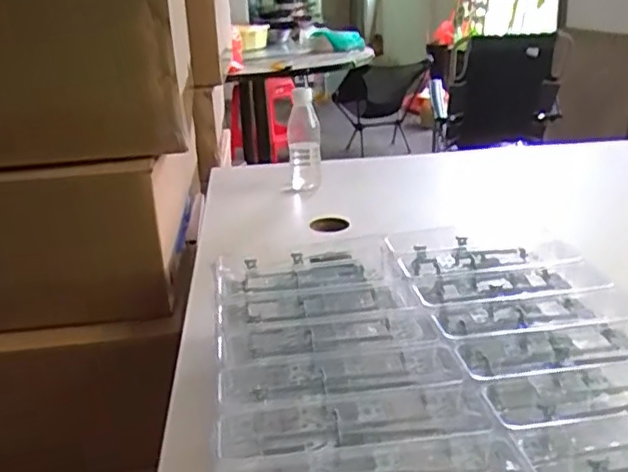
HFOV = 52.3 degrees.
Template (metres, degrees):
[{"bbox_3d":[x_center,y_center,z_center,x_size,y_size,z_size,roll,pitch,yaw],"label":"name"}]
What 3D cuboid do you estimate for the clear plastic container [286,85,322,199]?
[{"bbox_3d":[-0.016,-0.152,1.105,0.056,0.189,0.053,-3,22,0],"label":"clear plastic container"}]

